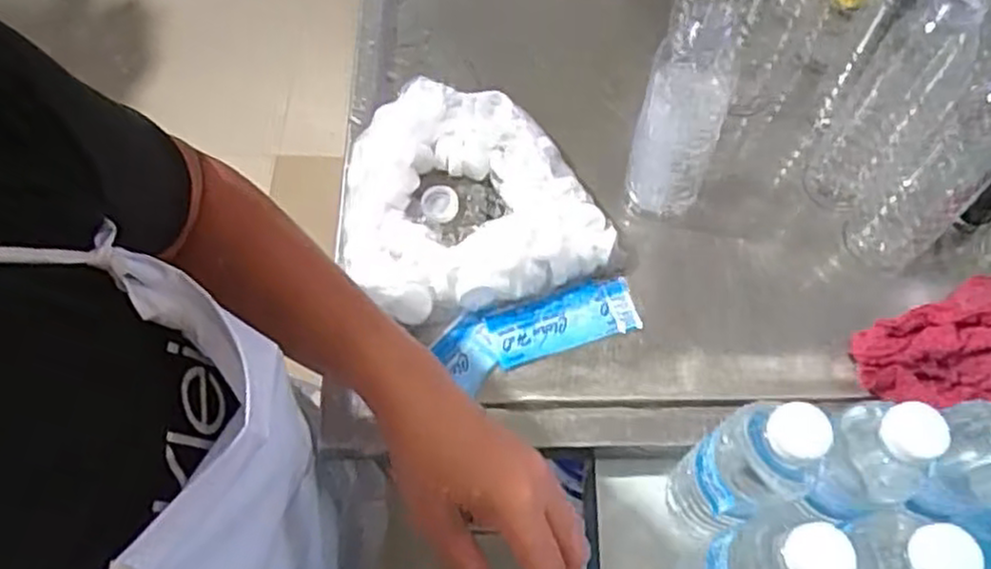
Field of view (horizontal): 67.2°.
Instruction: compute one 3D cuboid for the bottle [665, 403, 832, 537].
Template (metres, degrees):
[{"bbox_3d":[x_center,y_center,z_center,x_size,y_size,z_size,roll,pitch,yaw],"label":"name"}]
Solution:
[{"bbox_3d":[0.152,0.122,0.476,0.052,0.197,0.054,0,64,0],"label":"bottle"}]

